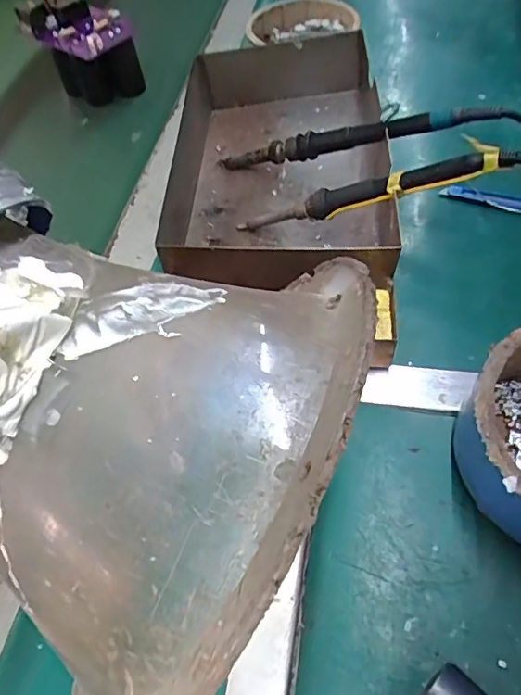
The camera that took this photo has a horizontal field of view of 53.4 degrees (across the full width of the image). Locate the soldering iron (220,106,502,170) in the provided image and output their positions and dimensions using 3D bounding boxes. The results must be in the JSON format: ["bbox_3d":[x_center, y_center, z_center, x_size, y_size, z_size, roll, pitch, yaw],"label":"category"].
[{"bbox_3d":[0.064,-0.168,0.415,0.228,0.017,0.019,2,54,31],"label":"soldering iron"}]

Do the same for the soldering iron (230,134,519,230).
[{"bbox_3d":[0.072,-0.111,0.373,0.197,0.023,0.022,-9,52,27],"label":"soldering iron"}]

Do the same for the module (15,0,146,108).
[{"bbox_3d":[-0.193,-0.334,0.578,0.119,0.087,0.080,33,65,24],"label":"module"}]

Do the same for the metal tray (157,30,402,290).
[{"bbox_3d":[0.013,-0.154,0.432,0.169,0.068,0.271,-1,55,5],"label":"metal tray"}]

